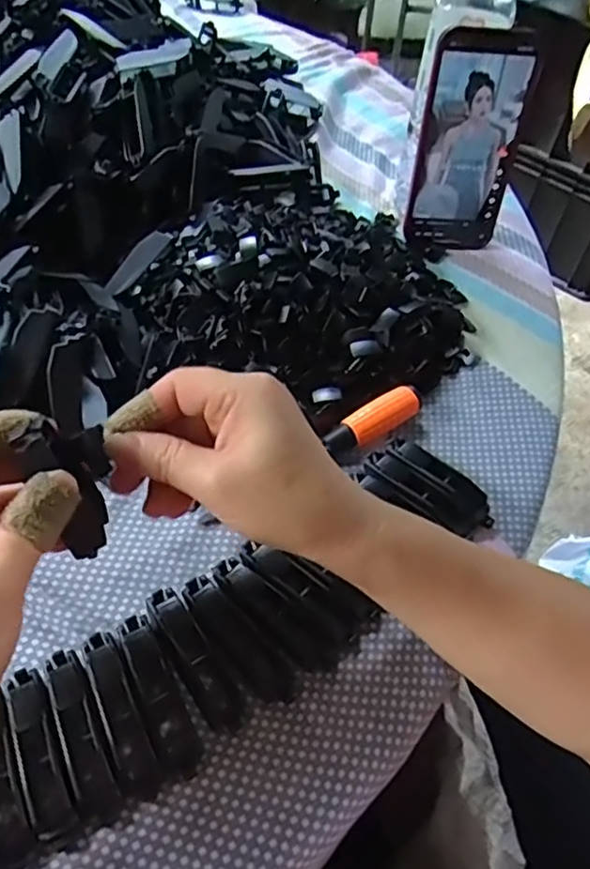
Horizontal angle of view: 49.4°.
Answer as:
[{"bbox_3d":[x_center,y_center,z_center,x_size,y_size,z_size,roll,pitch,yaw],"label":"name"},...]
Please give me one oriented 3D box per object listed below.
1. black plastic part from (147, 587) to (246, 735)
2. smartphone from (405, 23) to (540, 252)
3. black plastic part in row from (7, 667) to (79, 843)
[{"bbox_3d":[-0.050,0.110,0.315,0.018,0.016,0.076,-28,72,-23],"label":"black plastic part"},{"bbox_3d":[0.132,-0.222,0.497,0.073,0.156,0.015,4,39,-3],"label":"smartphone"},{"bbox_3d":[-0.112,0.138,0.283,0.017,0.015,0.068,-19,56,-17],"label":"black plastic part in row"}]

